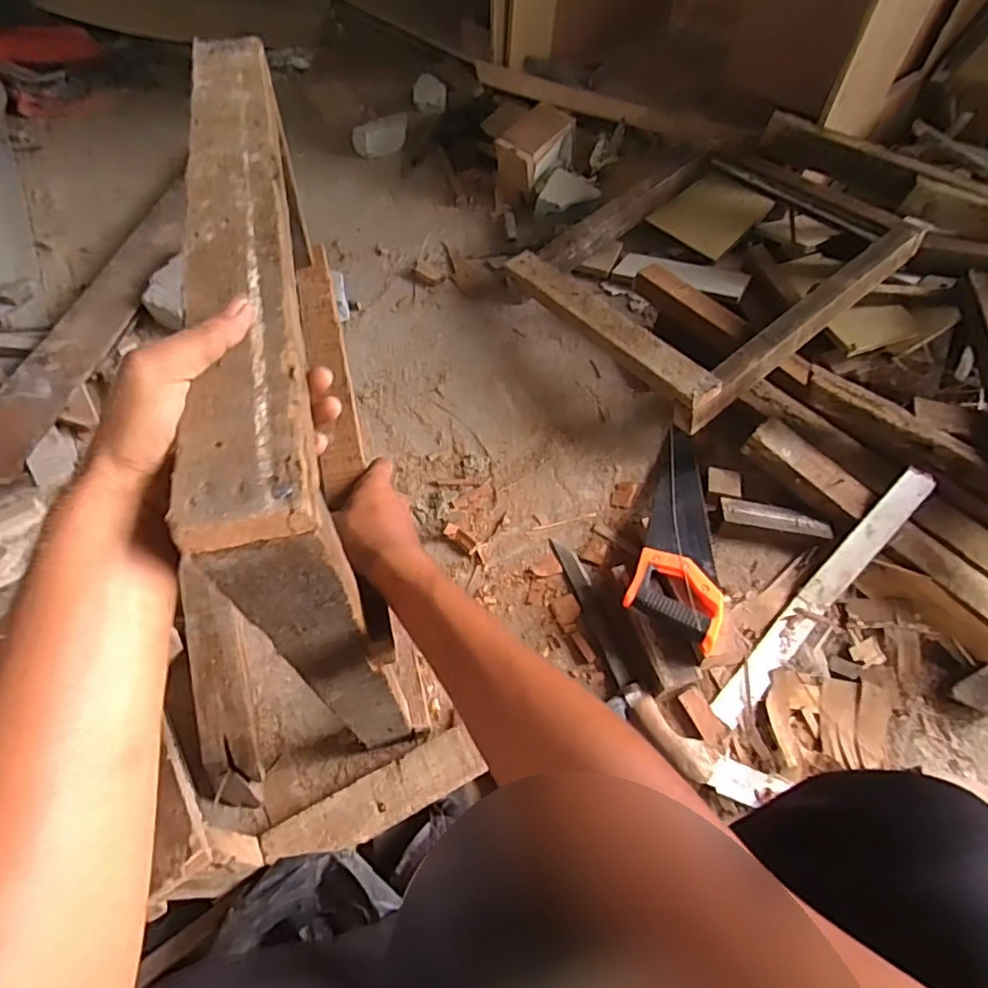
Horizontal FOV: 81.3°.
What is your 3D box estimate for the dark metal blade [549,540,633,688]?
[{"bbox_3d":[0.140,0.158,0.811,0.031,0.008,0.235,-16,55,-12],"label":"dark metal blade"}]

